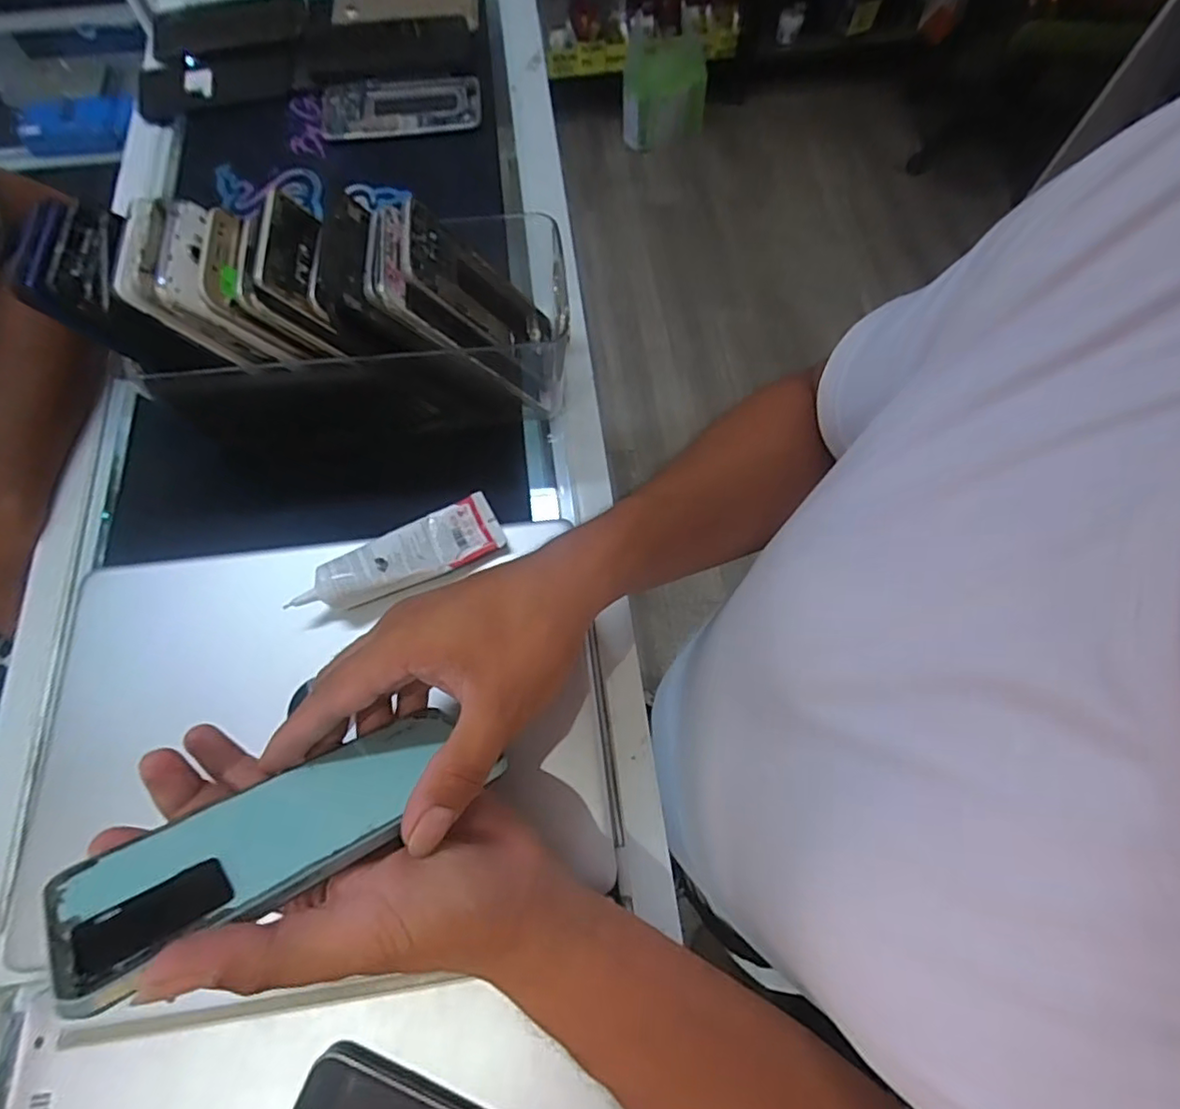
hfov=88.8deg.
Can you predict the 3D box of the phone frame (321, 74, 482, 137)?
[{"bbox_3d":[-0.181,-0.432,0.579,0.150,0.011,0.067,-6,69,-2],"label":"phone frame"}]

